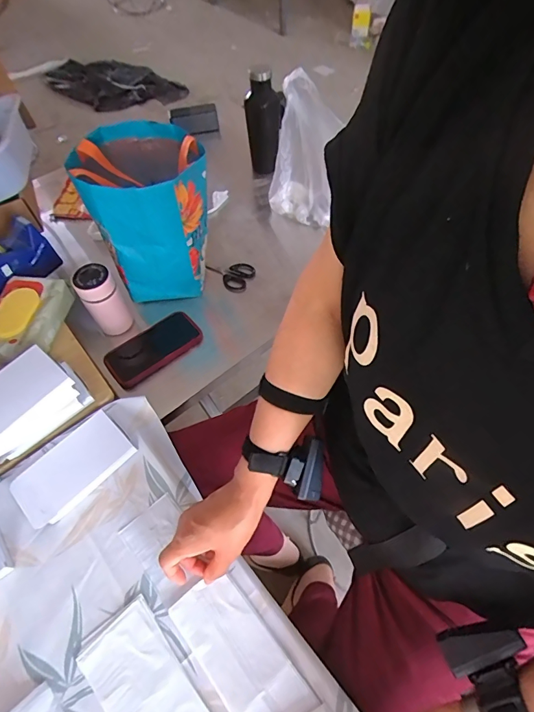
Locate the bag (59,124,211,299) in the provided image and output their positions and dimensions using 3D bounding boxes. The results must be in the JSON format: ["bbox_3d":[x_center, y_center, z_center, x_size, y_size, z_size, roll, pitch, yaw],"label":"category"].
[{"bbox_3d":[-0.214,-0.268,0.760,0.203,0.248,0.236,-22,60,-11],"label":"bag"}]

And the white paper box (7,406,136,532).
[{"bbox_3d":[-0.274,0.158,0.569,0.091,0.018,0.155,38,67,22],"label":"white paper box"}]

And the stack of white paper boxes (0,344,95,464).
[{"bbox_3d":[-0.356,0.080,0.584,0.087,0.100,0.164,36,66,21],"label":"stack of white paper boxes"}]

